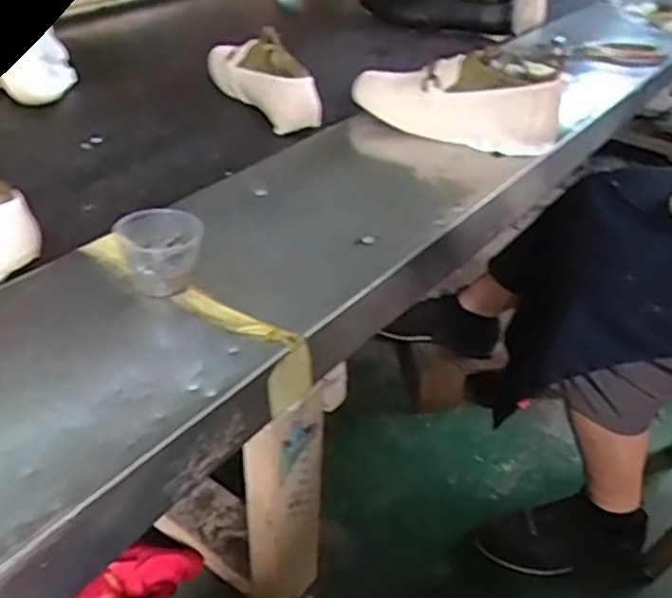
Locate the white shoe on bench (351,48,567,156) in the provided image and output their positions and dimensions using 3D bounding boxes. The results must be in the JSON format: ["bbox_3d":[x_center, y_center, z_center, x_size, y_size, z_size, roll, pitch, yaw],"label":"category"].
[{"bbox_3d":[0.130,-0.231,0.802,0.232,0.091,0.062,21,40,28],"label":"white shoe on bench"}]

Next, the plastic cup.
[{"bbox_3d":[-0.137,-0.040,0.563,0.058,0.053,0.061,2,37,-2],"label":"plastic cup"}]

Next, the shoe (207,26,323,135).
[{"bbox_3d":[-0.103,-0.300,0.935,0.068,0.094,0.227,-17,42,-25],"label":"shoe"}]

